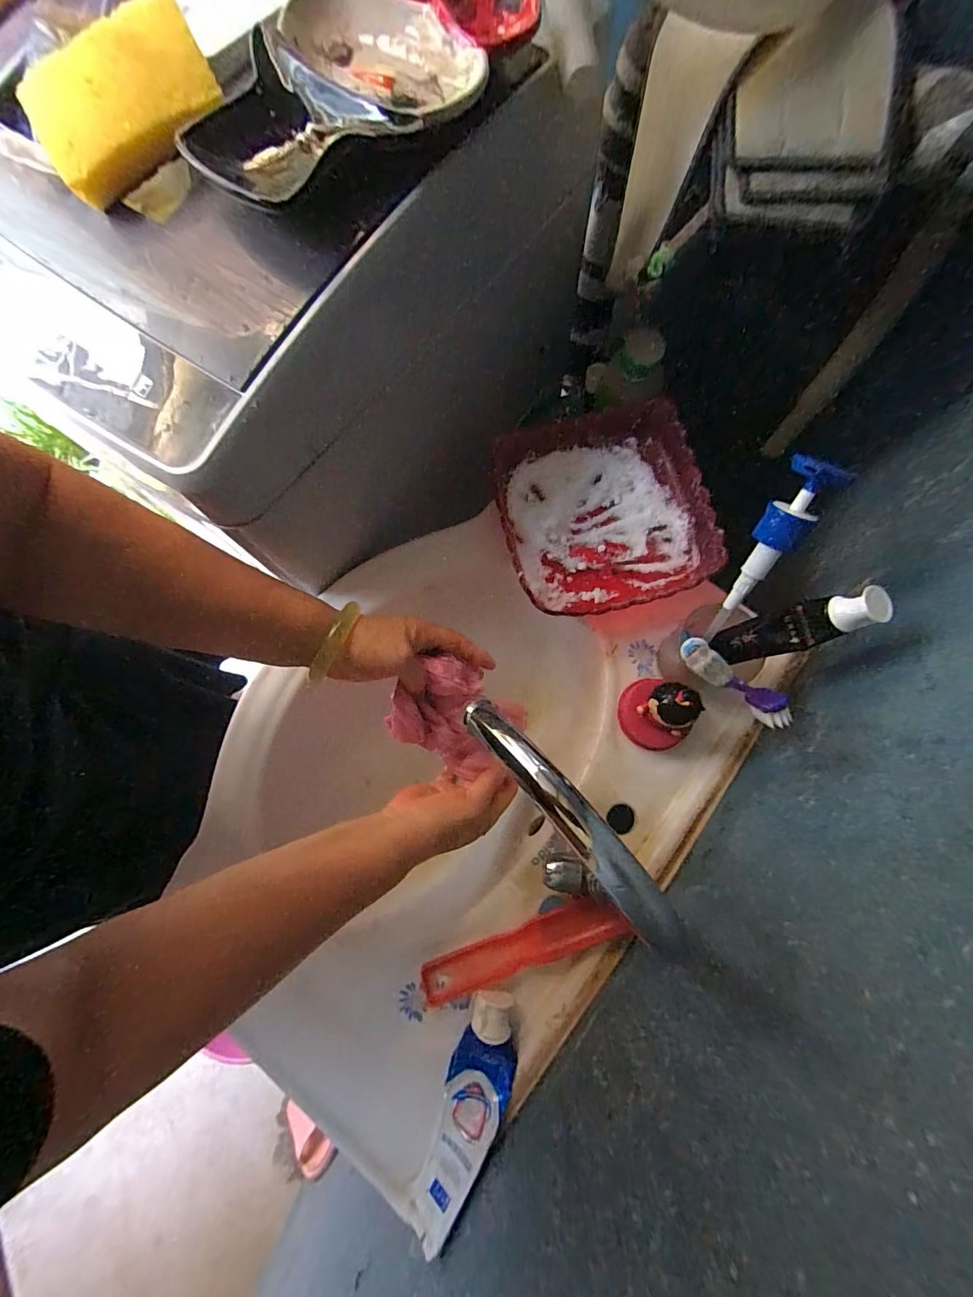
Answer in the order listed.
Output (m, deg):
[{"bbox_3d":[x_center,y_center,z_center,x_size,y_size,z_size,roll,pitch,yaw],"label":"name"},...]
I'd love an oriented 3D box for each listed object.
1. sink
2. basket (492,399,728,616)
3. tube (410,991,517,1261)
[{"bbox_3d":[-0.026,0.117,0.483,0.399,0.143,0.546,40,80,9],"label":"sink"},{"bbox_3d":[0.119,-0.139,0.481,0.202,0.049,0.210,-13,76,-3],"label":"basket"},{"bbox_3d":[-0.012,0.351,0.356,0.048,0.036,0.157,18,77,5],"label":"tube"}]

